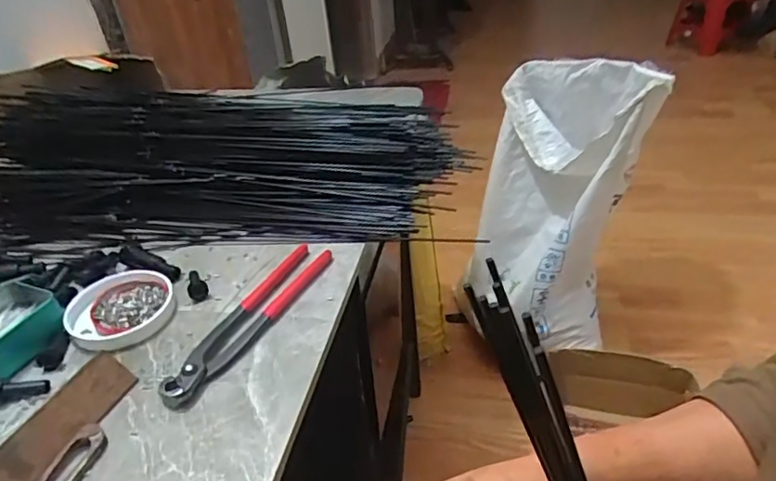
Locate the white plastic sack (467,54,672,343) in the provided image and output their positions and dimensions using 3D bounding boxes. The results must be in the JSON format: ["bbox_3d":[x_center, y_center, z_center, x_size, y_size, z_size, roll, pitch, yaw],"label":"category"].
[{"bbox_3d":[0.367,-0.077,1.208,0.328,0.644,0.285,10,6,23],"label":"white plastic sack"}]

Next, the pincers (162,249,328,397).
[{"bbox_3d":[-0.111,0.061,0.468,0.035,0.016,0.195,10,38,24],"label":"pincers"}]

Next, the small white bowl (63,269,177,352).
[{"bbox_3d":[-0.239,0.061,0.496,0.089,0.015,0.089,-5,35,3],"label":"small white bowl"}]

